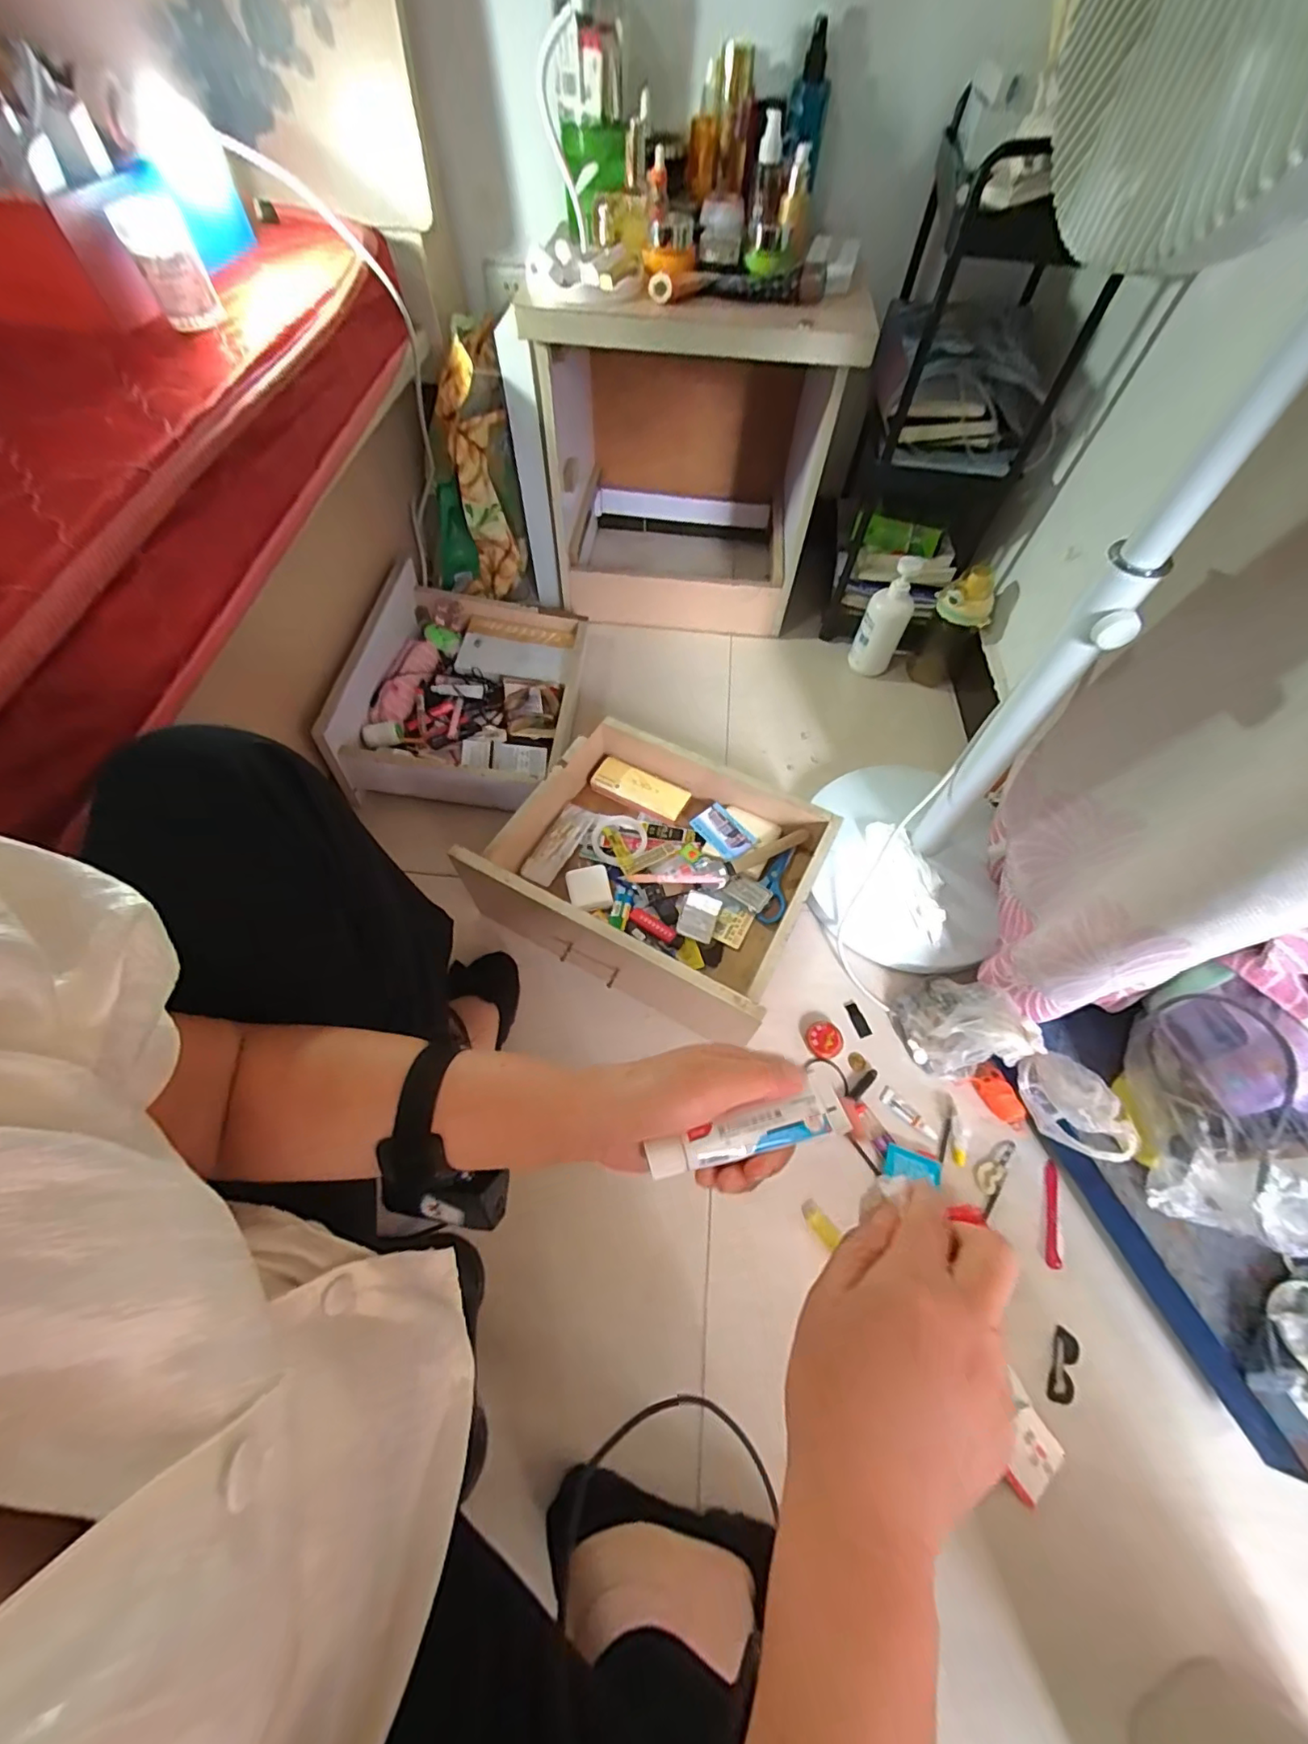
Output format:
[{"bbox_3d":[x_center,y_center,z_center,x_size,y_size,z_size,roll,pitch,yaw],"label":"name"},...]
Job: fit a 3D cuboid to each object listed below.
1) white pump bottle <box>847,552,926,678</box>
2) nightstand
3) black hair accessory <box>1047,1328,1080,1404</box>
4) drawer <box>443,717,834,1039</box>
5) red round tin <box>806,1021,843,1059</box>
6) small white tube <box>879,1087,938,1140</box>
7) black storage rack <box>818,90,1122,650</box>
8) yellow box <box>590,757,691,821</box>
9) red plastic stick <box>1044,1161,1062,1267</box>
[{"bbox_3d":[0.394,-0.429,0.966,0.074,0.183,0.060,23,62,10],"label":"white pump bottle"},{"bbox_3d":[0.022,-0.720,1.007,0.487,0.496,0.402,1,61,-2],"label":"nightstand"},{"bbox_3d":[0.407,0.491,0.562,0.025,0.006,0.063,27,63,12],"label":"black hair accessory"},{"bbox_3d":[0.013,-0.011,0.736,0.383,0.156,0.313,26,63,12],"label":"drawer"},{"bbox_3d":[0.215,0.207,0.708,0.045,0.010,0.043,1,61,-2],"label":"red round tin"},{"bbox_3d":[0.302,0.286,0.670,0.071,0.006,0.021,40,66,18],"label":"small white tube"},{"bbox_3d":[0.463,-0.711,0.913,0.255,0.526,0.368,15,61,6],"label":"black storage rack"},{"bbox_3d":[-0.021,-0.121,0.825,0.138,0.021,0.048,25,63,11],"label":"yellow box"},{"bbox_3d":[0.440,0.377,0.626,0.015,0.007,0.105,17,61,7],"label":"red plastic stick"}]

